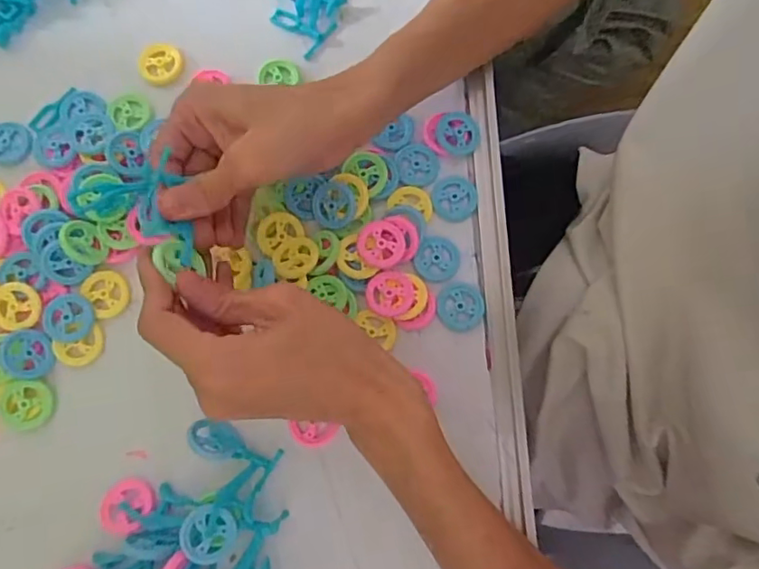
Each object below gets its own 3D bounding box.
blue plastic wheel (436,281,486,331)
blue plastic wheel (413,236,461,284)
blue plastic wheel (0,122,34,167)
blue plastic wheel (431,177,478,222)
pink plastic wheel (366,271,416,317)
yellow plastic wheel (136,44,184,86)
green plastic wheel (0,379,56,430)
[{"bbox_3d":[0.051,0.014,0.356,0.029,0.004,0.031,0,80,-1],"label":"blue plastic wheel"},{"bbox_3d":[0.037,-0.016,0.361,0.028,0.004,0.032,24,81,3],"label":"blue plastic wheel"},{"bbox_3d":[-0.246,-0.094,0.373,0.030,0.006,0.028,0,80,-1],"label":"blue plastic wheel"},{"bbox_3d":[0.049,-0.057,0.368,0.030,0.004,0.029,0,80,-1],"label":"blue plastic wheel"},{"bbox_3d":[0.007,0.006,0.352,0.030,0.010,0.028,0,80,-1],"label":"pink plastic wheel"},{"bbox_3d":[-0.150,-0.151,0.384,0.030,0.013,0.029,0,80,-1],"label":"yellow plastic wheel"},{"bbox_3d":[-0.212,0.072,0.336,0.033,0.007,0.028,-18,81,-4],"label":"green plastic wheel"}]

